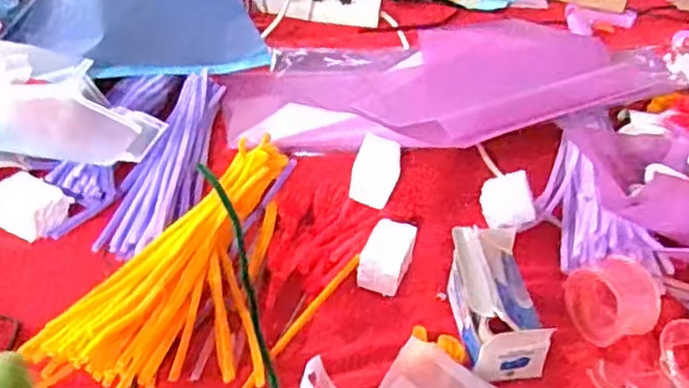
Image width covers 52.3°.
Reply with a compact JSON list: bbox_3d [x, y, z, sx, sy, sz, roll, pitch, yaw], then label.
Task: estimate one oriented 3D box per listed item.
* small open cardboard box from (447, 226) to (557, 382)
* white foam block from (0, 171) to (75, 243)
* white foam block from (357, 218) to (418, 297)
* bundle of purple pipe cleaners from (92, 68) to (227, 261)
[{"bbox_3d":[0.132,0.087,0.613,0.068,0.074,0.120,-4,40,-9],"label":"small open cardboard box"},{"bbox_3d":[-0.322,0.014,0.713,0.073,0.042,0.054,19,42,18],"label":"white foam block"},{"bbox_3d":[0.041,0.064,0.677,0.042,0.046,0.070,17,41,16],"label":"white foam block"},{"bbox_3d":[-0.185,-0.041,0.783,0.084,0.037,0.301,9,40,7],"label":"bundle of purple pipe cleaners"}]

